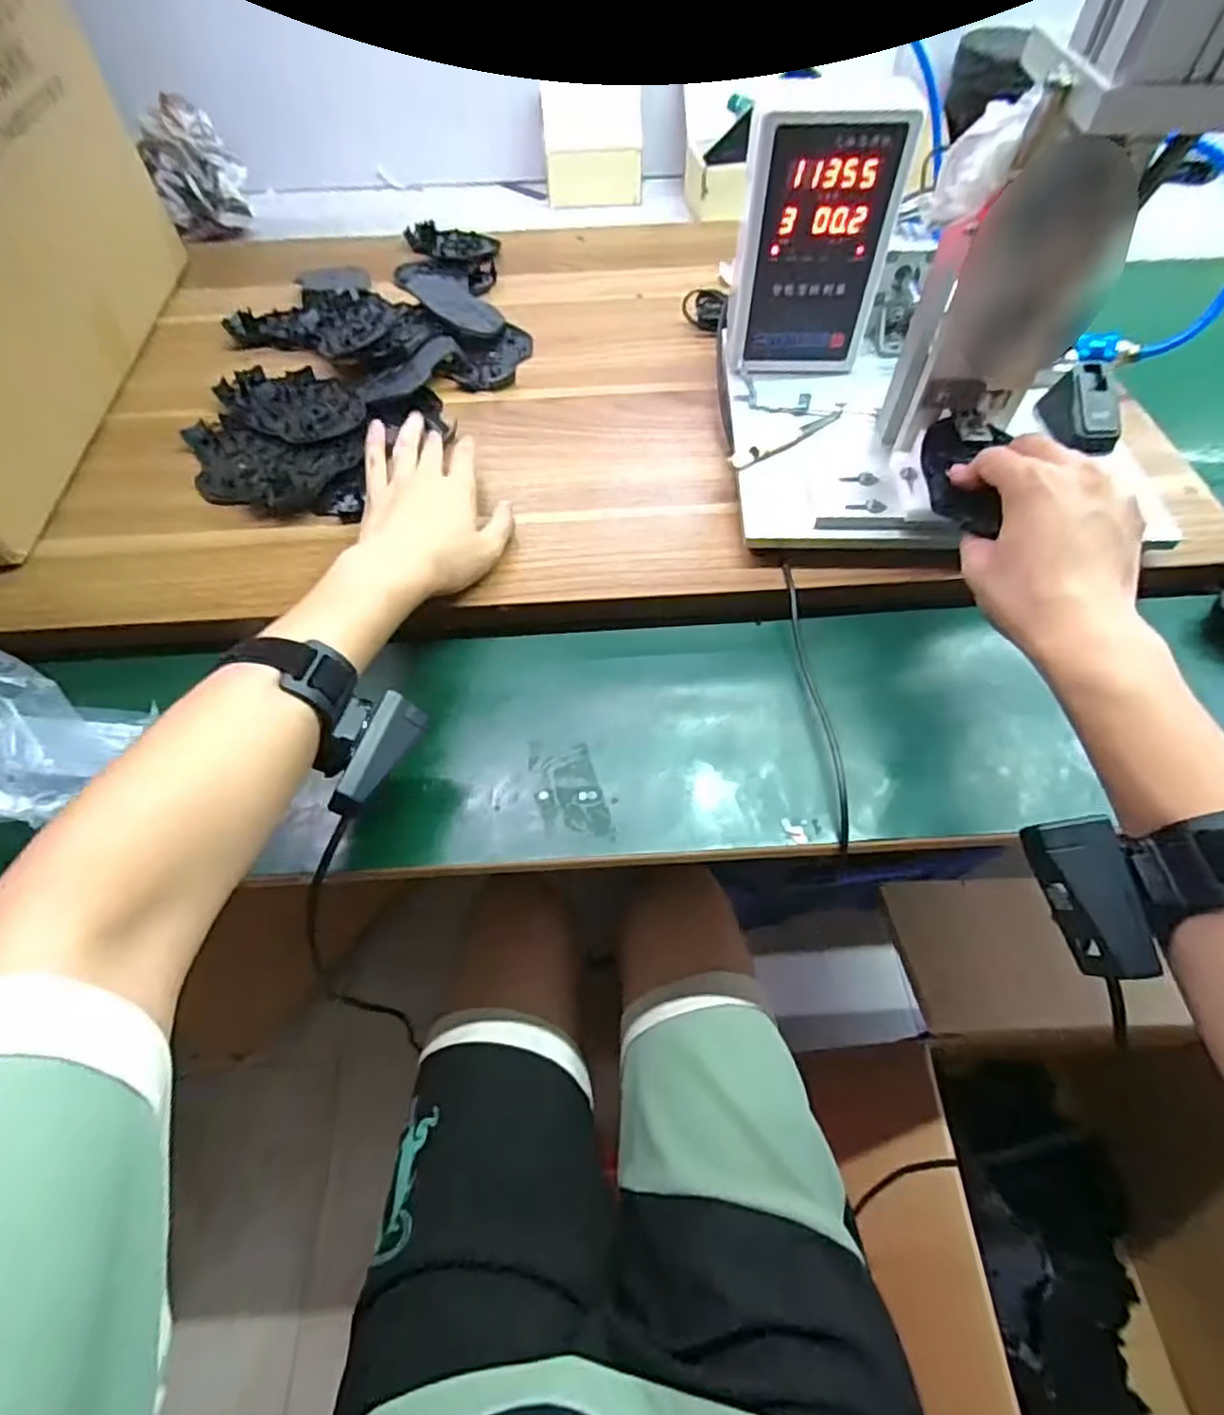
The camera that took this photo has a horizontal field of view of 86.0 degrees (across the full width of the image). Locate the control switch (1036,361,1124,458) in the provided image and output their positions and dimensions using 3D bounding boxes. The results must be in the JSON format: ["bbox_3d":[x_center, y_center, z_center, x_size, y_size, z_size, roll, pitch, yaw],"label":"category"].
[{"bbox_3d":[0.364,-0.231,0.506,0.033,0.039,0.066,-6,58,-2],"label":"control switch"}]

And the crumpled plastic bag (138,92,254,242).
[{"bbox_3d":[-0.497,-0.642,0.788,0.099,0.105,0.094,-20,59,-10],"label":"crumpled plastic bag"}]

